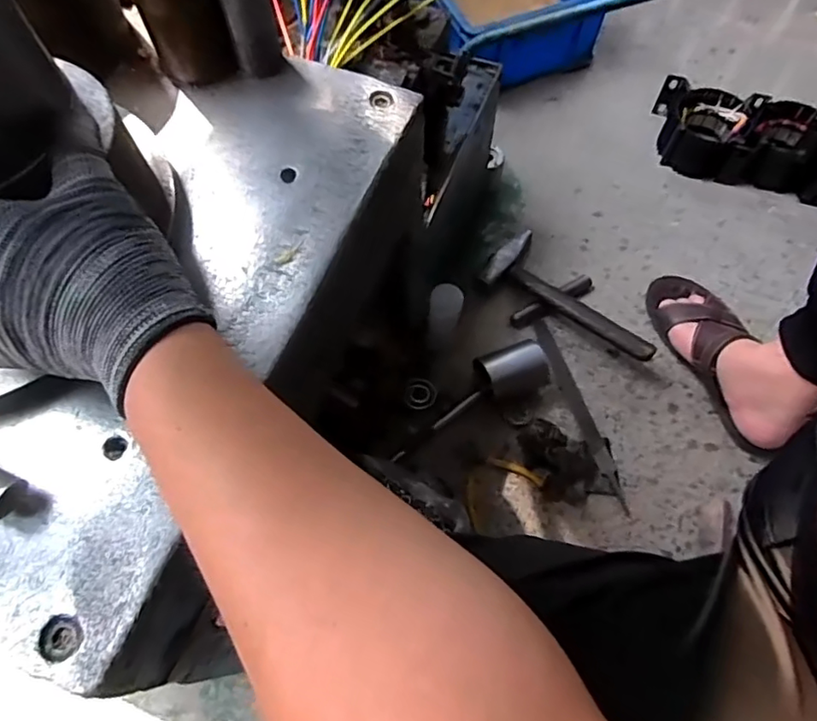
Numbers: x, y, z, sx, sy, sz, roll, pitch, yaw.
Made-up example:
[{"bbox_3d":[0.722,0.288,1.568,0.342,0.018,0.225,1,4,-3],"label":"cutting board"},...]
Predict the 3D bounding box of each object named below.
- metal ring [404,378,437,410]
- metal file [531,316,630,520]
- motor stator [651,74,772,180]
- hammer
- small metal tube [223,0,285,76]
[{"bbox_3d":[0.017,0.048,0.815,0.047,0.004,0.044,5,76,-23],"label":"metal ring"},{"bbox_3d":[0.239,0.069,0.809,0.026,0.010,0.293,-17,66,-7],"label":"metal file"},{"bbox_3d":[0.505,-0.397,0.994,0.162,0.080,0.162,19,67,10],"label":"motor stator"},{"bbox_3d":[0.245,-0.099,0.862,0.280,0.066,0.113,35,70,16],"label":"hammer"},{"bbox_3d":[-0.121,-0.262,0.445,0.035,0.071,0.032,-16,66,-7],"label":"small metal tube"}]

